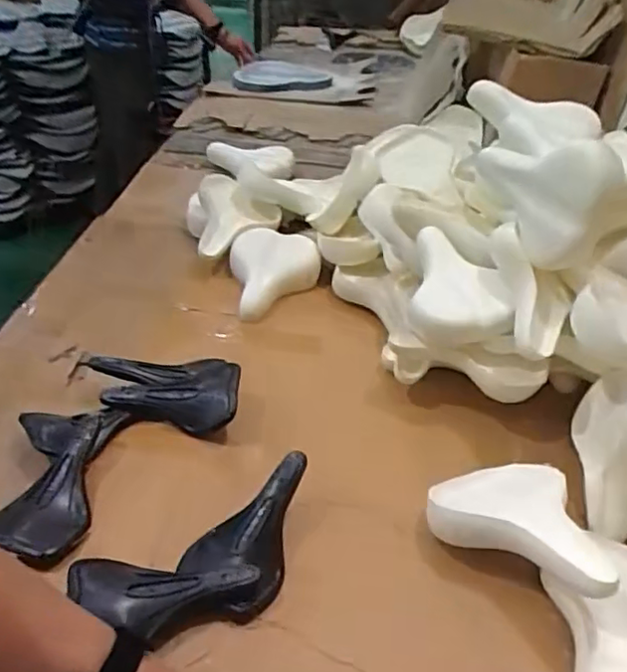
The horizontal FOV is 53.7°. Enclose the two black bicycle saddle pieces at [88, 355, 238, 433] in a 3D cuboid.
[{"bbox_3d":[-0.240,0.088,0.999,0.242,0.078,0.143,4,39,-2],"label":"two black bicycle saddle pieces"}]

